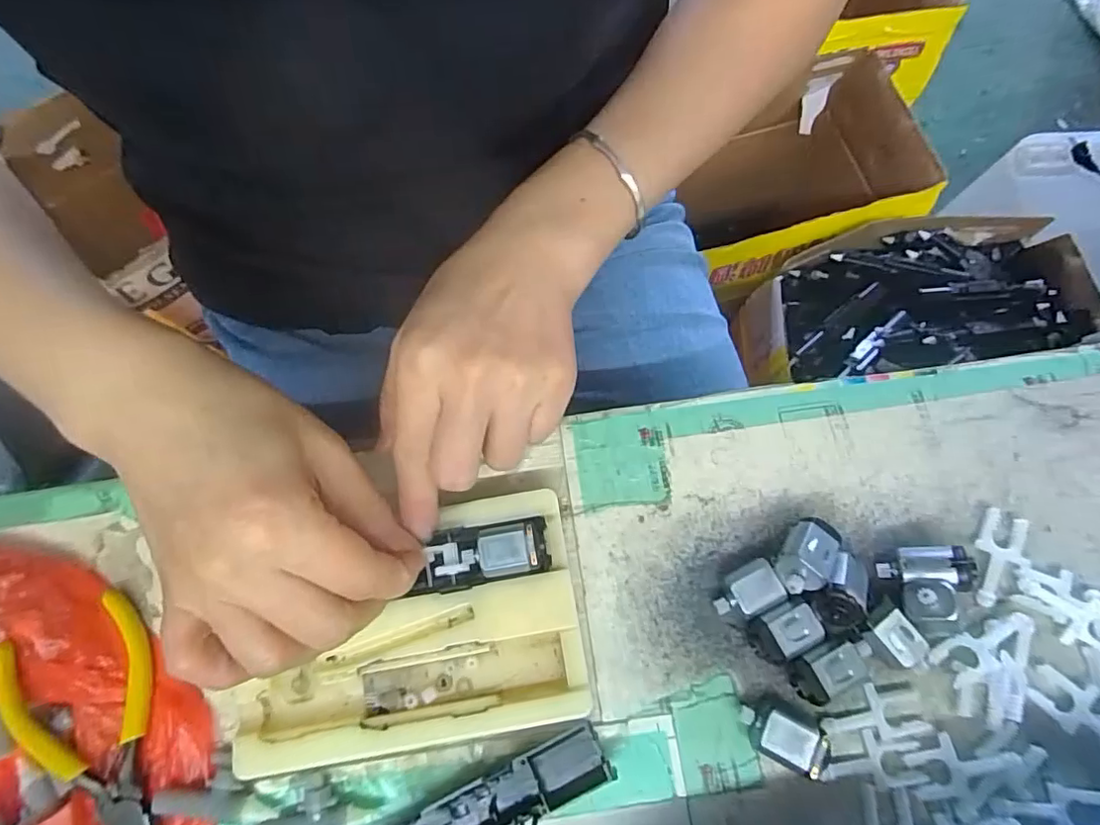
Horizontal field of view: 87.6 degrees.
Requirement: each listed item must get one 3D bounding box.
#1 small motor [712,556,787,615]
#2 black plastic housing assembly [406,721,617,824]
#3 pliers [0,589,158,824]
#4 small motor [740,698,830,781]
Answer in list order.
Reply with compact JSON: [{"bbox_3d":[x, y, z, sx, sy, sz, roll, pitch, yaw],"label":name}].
[{"bbox_3d":[0.081,0.075,0.241,0.026,0.016,0.018,-25,74,-5],"label":"small motor"},{"bbox_3d":[-0.034,0.158,0.220,0.118,0.011,0.023,-25,74,-5],"label":"black plastic housing assembly"},{"bbox_3d":[-0.181,0.133,0.228,0.047,0.014,0.111,-30,74,-7],"label":"pliers"},{"bbox_3d":[0.091,0.125,0.225,0.031,0.015,0.019,26,76,10],"label":"small motor"}]

